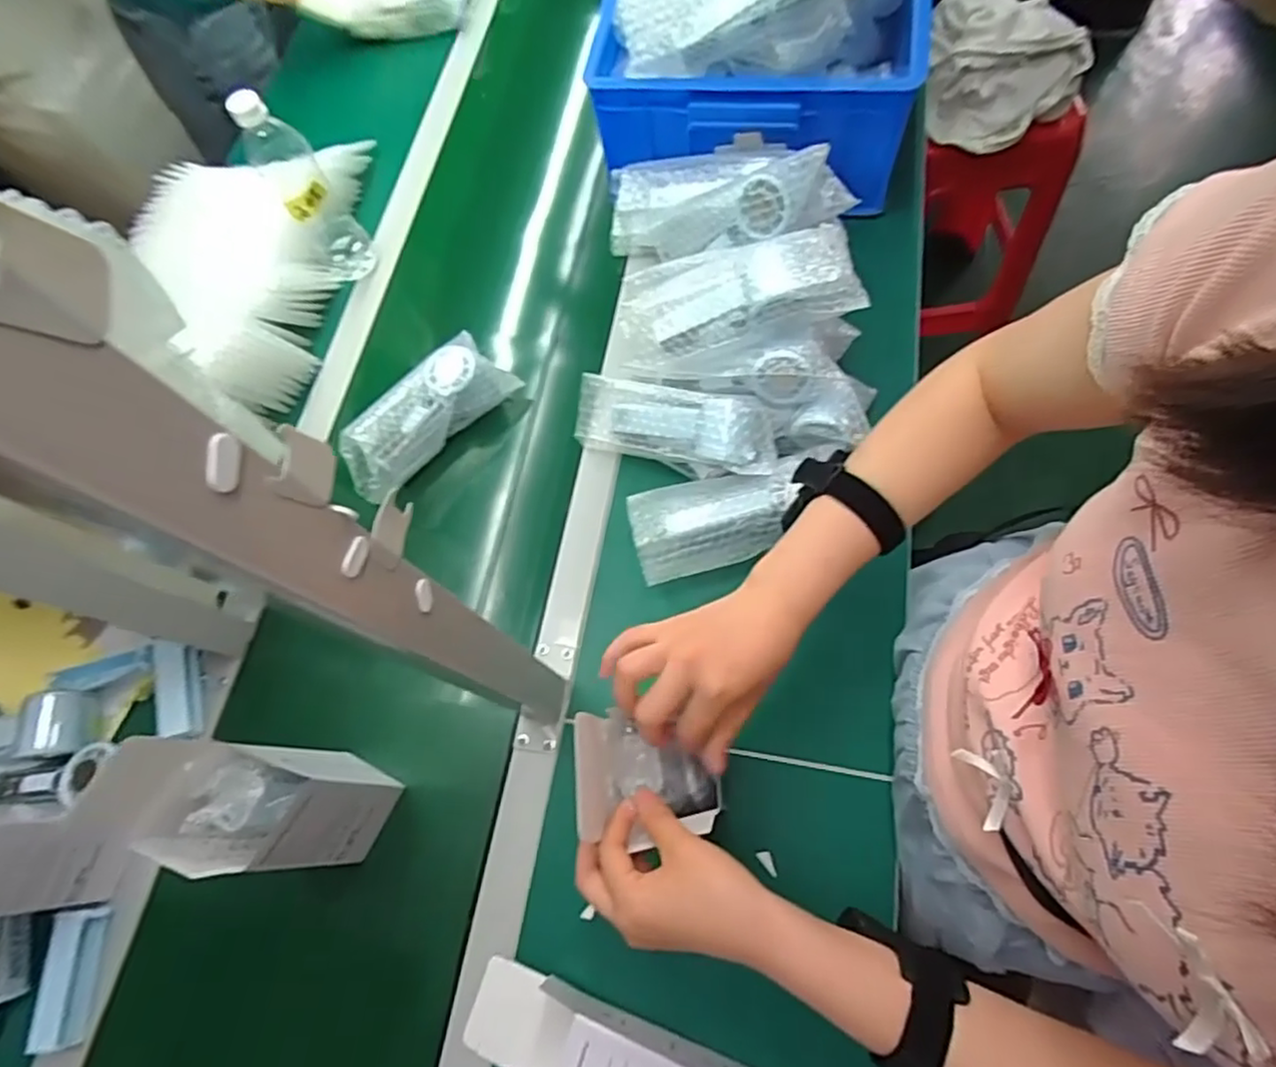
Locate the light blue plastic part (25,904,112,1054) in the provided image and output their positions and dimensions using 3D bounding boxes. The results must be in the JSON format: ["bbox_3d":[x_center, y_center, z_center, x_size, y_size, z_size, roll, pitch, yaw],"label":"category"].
[{"bbox_3d":[-0.488,0.381,0.571,0.032,0.031,0.104,-4,68,5],"label":"light blue plastic part"}]

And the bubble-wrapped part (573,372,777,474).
[{"bbox_3d":[0.038,-0.109,0.665,0.205,0.048,0.071,15,104,25],"label":"bubble-wrapped part"}]

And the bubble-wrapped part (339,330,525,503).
[{"bbox_3d":[-0.227,-0.125,0.713,0.076,0.084,0.201,35,76,18],"label":"bubble-wrapped part"}]

